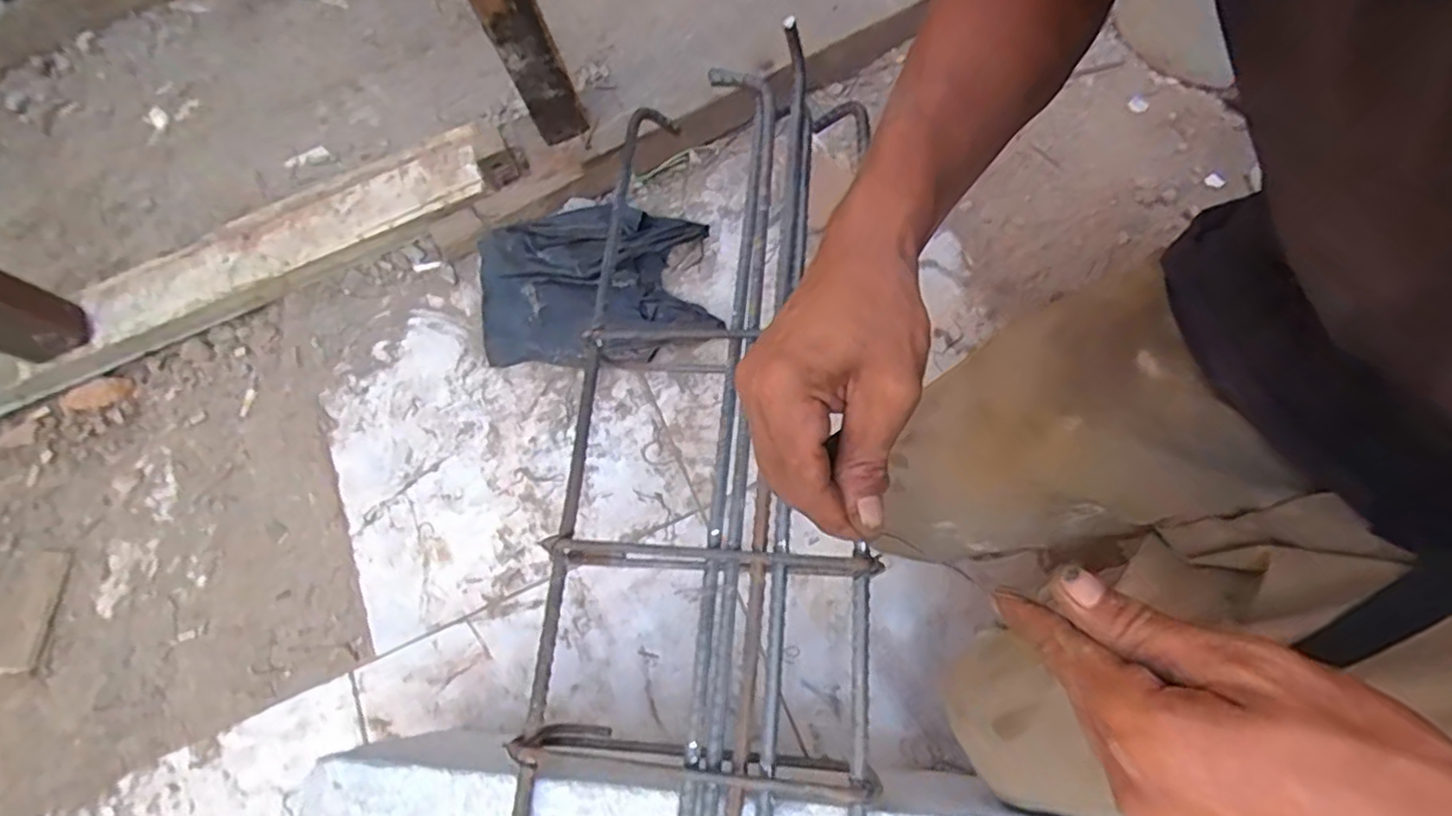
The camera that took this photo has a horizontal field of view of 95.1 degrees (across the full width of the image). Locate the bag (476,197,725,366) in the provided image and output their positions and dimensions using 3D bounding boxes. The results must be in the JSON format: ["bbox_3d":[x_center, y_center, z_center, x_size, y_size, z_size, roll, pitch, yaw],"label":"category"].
[{"bbox_3d":[-0.156,-0.141,0.758,0.261,0.044,0.185,-5,73,1],"label":"bag"}]

